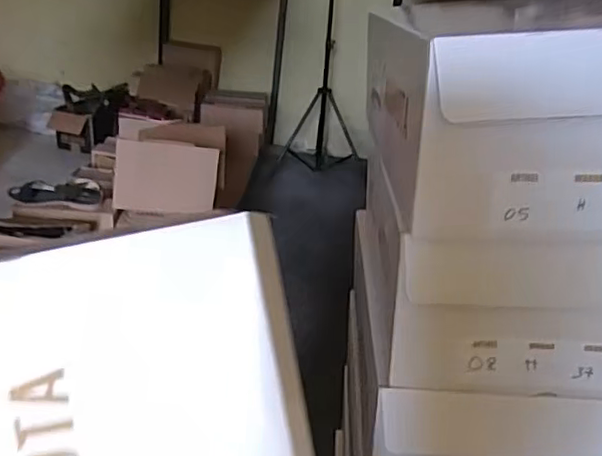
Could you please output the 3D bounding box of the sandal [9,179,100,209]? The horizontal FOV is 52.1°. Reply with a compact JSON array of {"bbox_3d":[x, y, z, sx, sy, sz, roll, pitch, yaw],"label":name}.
[{"bbox_3d":[-0.653,-0.094,1.650,0.242,0.055,0.078,2,23,-9],"label":"sandal"}]

